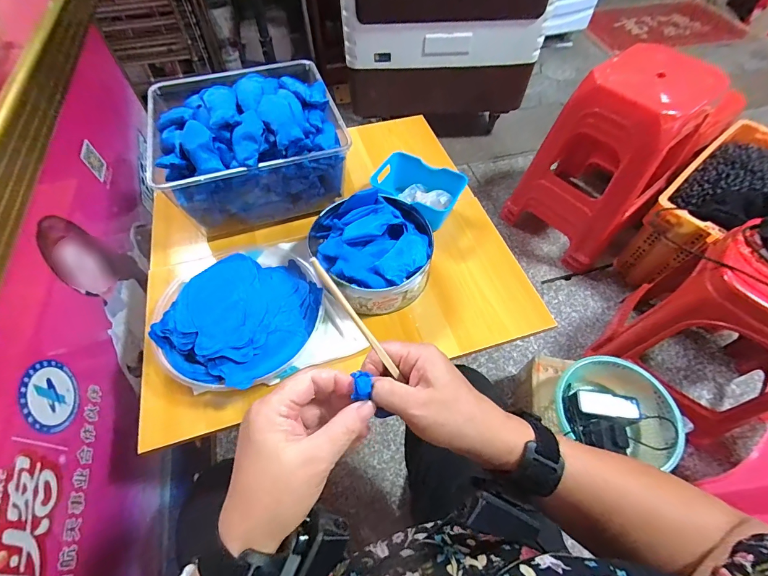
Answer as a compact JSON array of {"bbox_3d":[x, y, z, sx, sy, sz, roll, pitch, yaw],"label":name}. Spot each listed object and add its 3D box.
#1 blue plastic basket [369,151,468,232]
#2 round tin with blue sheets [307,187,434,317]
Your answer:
[{"bbox_3d":[0.059,-0.172,0.657,0.153,0.066,0.104,23,60,14],"label":"blue plastic basket"},{"bbox_3d":[-0.010,-0.057,0.567,0.185,0.083,0.177,0,58,0],"label":"round tin with blue sheets"}]

